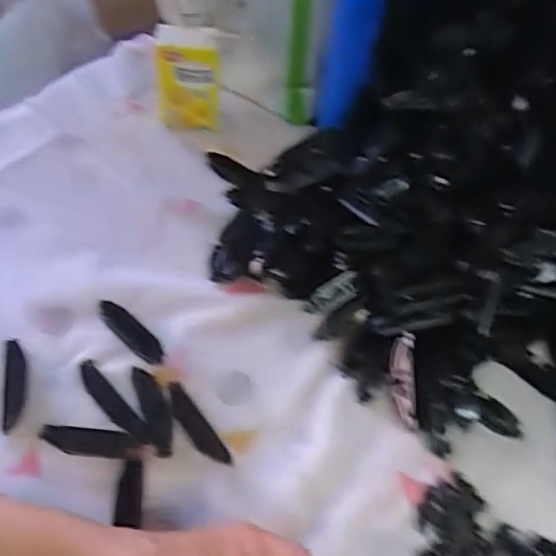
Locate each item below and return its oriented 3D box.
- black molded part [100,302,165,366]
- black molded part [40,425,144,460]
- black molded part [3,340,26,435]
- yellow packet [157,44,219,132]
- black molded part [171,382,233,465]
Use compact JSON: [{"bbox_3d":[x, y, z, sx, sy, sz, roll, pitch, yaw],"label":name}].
[{"bbox_3d":[-0.128,0.047,0.512,0.078,0.007,0.020,36,58,21],"label":"black molded part"},{"bbox_3d":[-0.144,0.125,0.446,0.075,0.006,0.021,3,52,-2],"label":"black molded part"},{"bbox_3d":[-0.215,0.087,0.472,0.018,0.009,0.077,-7,54,-10],"label":"black molded part"},{"bbox_3d":[-0.106,-0.220,0.673,0.069,0.107,0.032,3,52,-2],"label":"yellow packet"},{"bbox_3d":[-0.066,0.120,0.471,0.018,0.010,0.078,-31,60,-24],"label":"black molded part"}]

